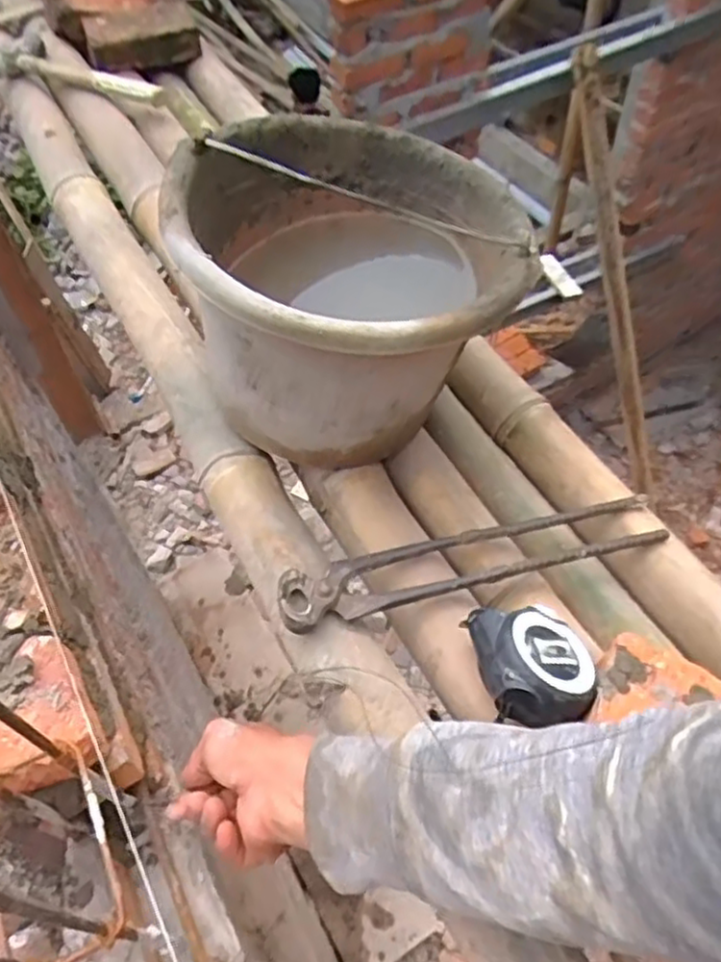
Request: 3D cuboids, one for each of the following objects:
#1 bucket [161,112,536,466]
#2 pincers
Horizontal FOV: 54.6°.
[{"bbox_3d":[-0.002,-0.155,0.568,0.247,0.217,0.295,-6,55,-2],"label":"bucket"},{"bbox_3d":[0.087,0.061,0.532,0.302,0.022,0.050,-11,49,-15],"label":"pincers"}]

